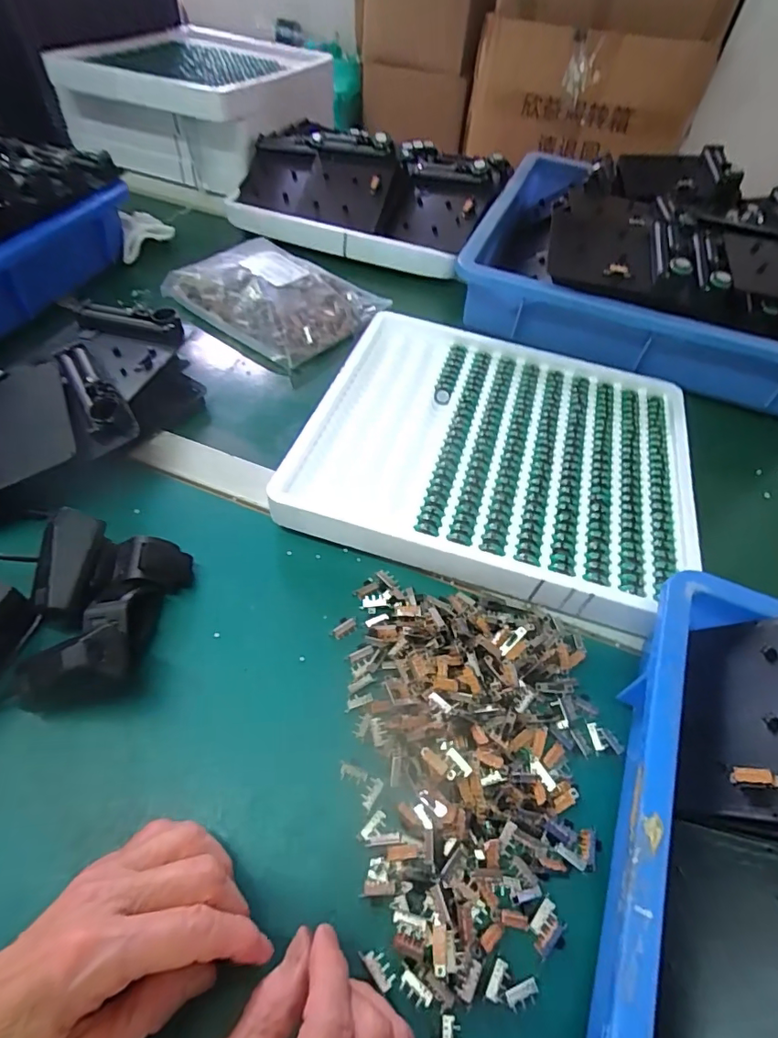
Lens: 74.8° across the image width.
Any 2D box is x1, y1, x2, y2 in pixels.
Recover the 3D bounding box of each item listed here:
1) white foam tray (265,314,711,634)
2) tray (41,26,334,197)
[{"bbox_3d":[0.097,-0.067,0.447,0.315,0.034,0.282,16,52,7],"label":"white foam tray"},{"bbox_3d":[-0.278,-0.627,0.778,0.320,0.128,0.290,20,53,10],"label":"tray"}]

